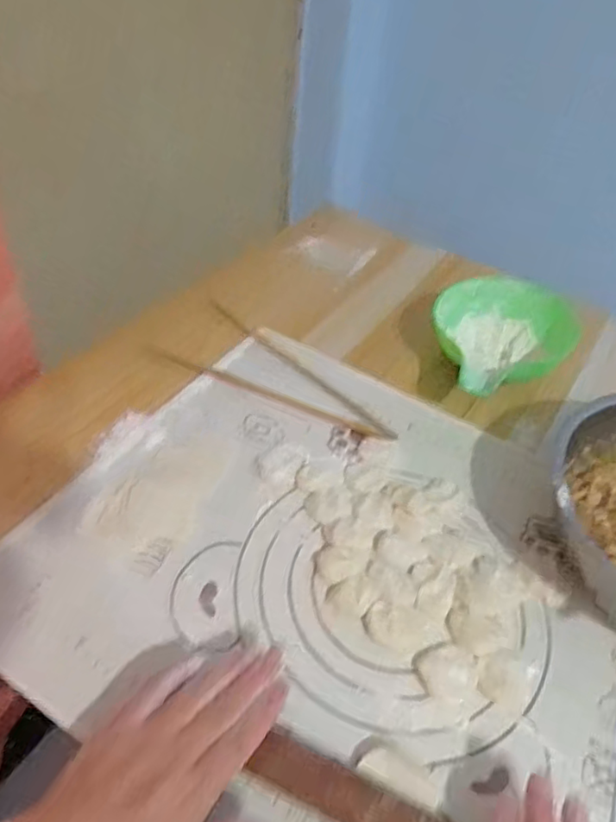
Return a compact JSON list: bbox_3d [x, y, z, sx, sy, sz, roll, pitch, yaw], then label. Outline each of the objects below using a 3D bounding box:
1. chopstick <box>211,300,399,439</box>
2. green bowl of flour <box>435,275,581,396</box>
[{"bbox_3d":[-0.012,-0.047,0.631,0.015,0.010,0.265,-33,57,-33],"label":"chopstick"},{"bbox_3d":[0.202,-0.076,0.647,0.138,0.062,0.146,26,48,18],"label":"green bowl of flour"}]

